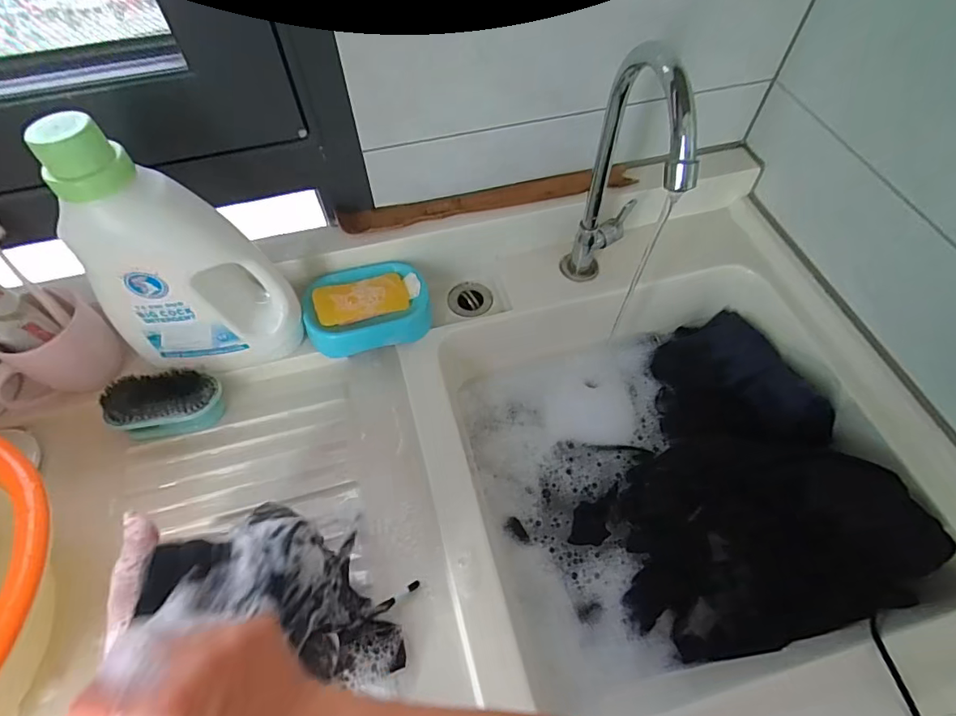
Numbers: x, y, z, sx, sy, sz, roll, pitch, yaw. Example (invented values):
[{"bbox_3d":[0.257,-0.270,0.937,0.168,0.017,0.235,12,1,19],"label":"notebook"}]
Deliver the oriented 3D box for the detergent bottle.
[{"bbox_3d":[-0.276,-0.085,0.463,0.149,0.250,0.075,2,59,0],"label":"detergent bottle"}]

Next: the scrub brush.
[{"bbox_3d":[-0.335,0.049,0.542,0.109,0.057,0.060,-12,60,-9],"label":"scrub brush"}]

